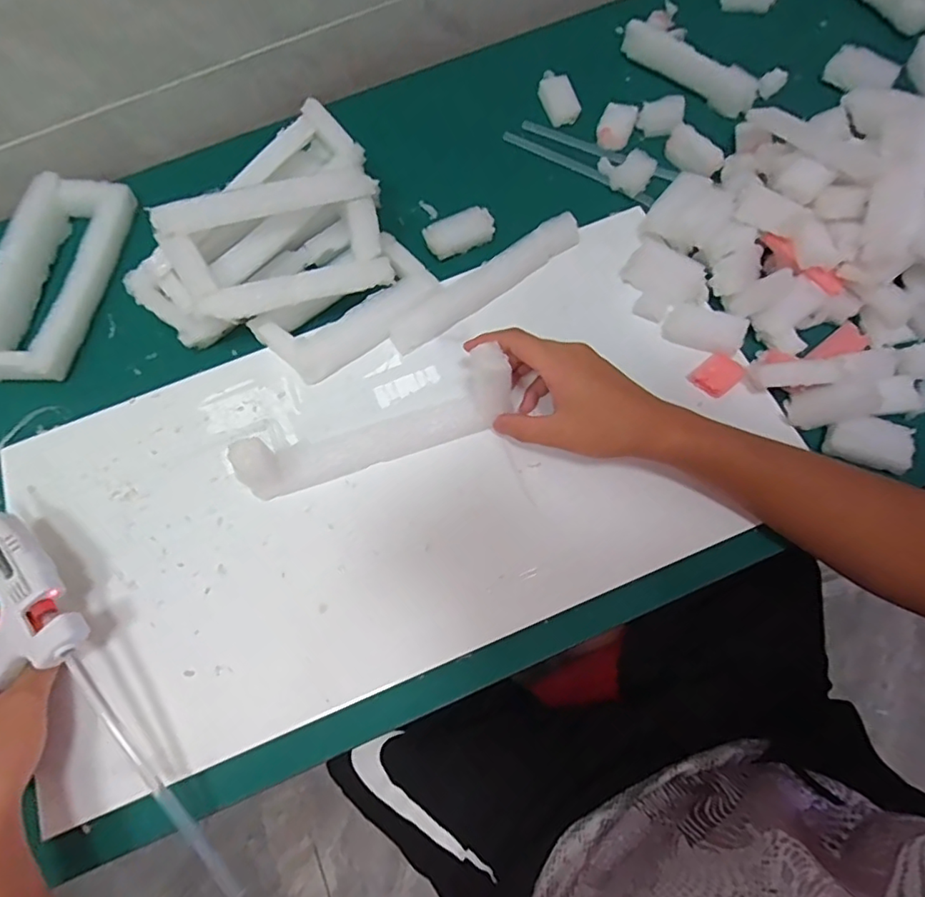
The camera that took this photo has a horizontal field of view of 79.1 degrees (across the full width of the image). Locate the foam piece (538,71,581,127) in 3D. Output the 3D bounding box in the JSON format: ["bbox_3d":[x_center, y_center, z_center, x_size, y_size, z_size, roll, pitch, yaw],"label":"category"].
[{"bbox_3d":[0.097,-0.357,0.569,0.030,0.015,0.061,-18,69,-3],"label":"foam piece"}]

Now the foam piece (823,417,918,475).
[{"bbox_3d":[0.302,-0.005,0.415,0.052,0.021,0.030,20,72,10],"label":"foam piece"}]

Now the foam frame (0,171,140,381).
[{"bbox_3d":[-0.382,-0.159,0.518,0.098,0.037,0.212,11,71,7],"label":"foam frame"}]

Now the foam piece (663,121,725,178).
[{"bbox_3d":[0.216,-0.277,0.524,0.019,0.029,0.057,-37,73,-10],"label":"foam piece"}]

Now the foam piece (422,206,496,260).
[{"bbox_3d":[-0.002,-0.197,0.514,0.062,0.020,0.028,-20,70,-4],"label":"foam piece"}]

